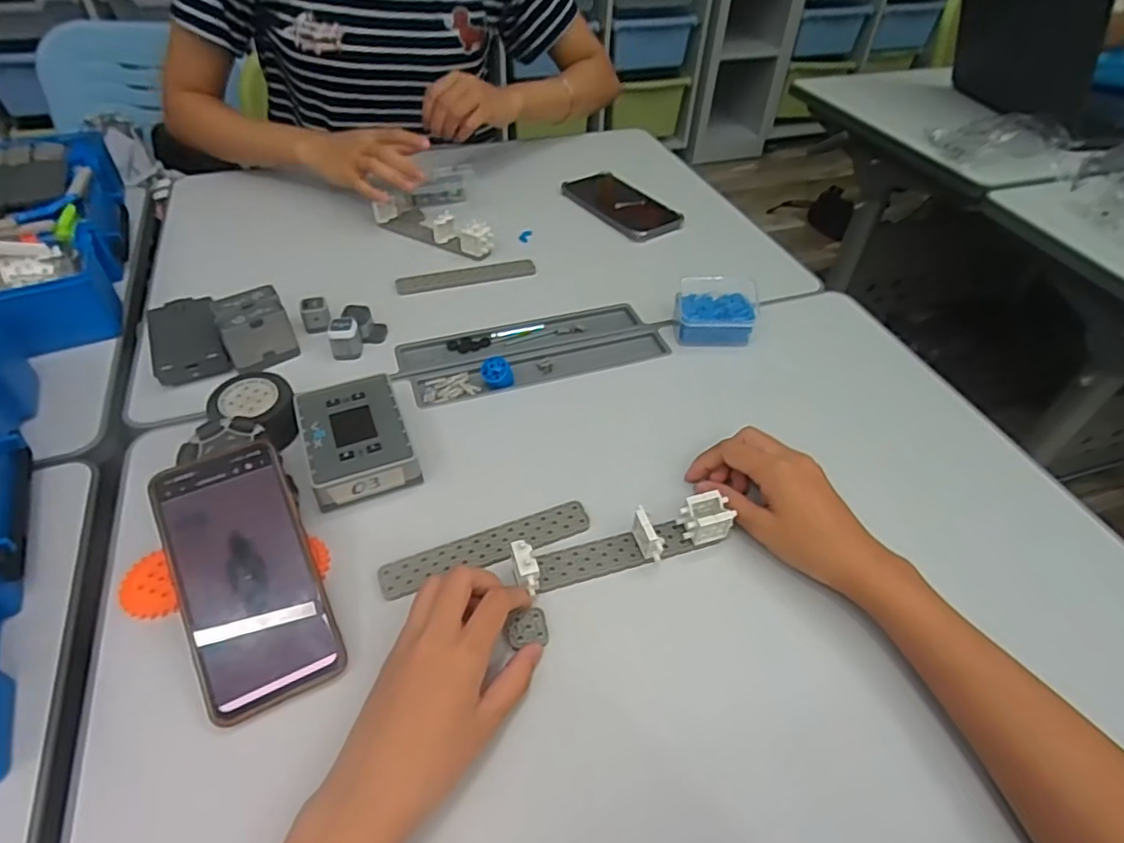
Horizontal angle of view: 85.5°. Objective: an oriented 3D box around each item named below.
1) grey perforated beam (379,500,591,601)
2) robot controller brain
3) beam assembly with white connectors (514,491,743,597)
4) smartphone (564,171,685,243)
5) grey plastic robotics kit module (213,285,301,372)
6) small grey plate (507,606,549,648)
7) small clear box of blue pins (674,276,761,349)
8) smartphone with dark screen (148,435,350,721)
[{"bbox_3d":[-0.051,0.087,0.426,0.148,0.004,0.028,-16,50,-17],"label":"grey perforated beam"},{"bbox_3d":[-0.159,0.014,0.476,0.076,0.034,0.103,-16,50,-18],"label":"robot controller brain"},{"bbox_3d":[0.043,0.084,0.419,0.156,0.033,0.029,-13,49,-14],"label":"beam assembly with white connectors"},{"bbox_3d":[0.077,-0.278,0.776,0.090,0.012,0.156,-27,54,-25],"label":"smartphone"},{"bbox_3d":[-0.273,-0.084,0.545,0.055,0.039,0.062,-20,51,-20],"label":"grey plastic robotics kit module"},{"bbox_3d":[-0.022,0.132,0.387,0.025,0.006,0.024,-12,49,-14],"label":"small grey plate"},{"bbox_3d":[0.149,-0.106,0.595,0.076,0.052,0.055,4,47,0],"label":"small clear box of blue pins"},{"bbox_3d":[-0.196,0.091,0.376,0.077,0.010,0.162,-21,72,-21],"label":"smartphone with dark screen"}]

